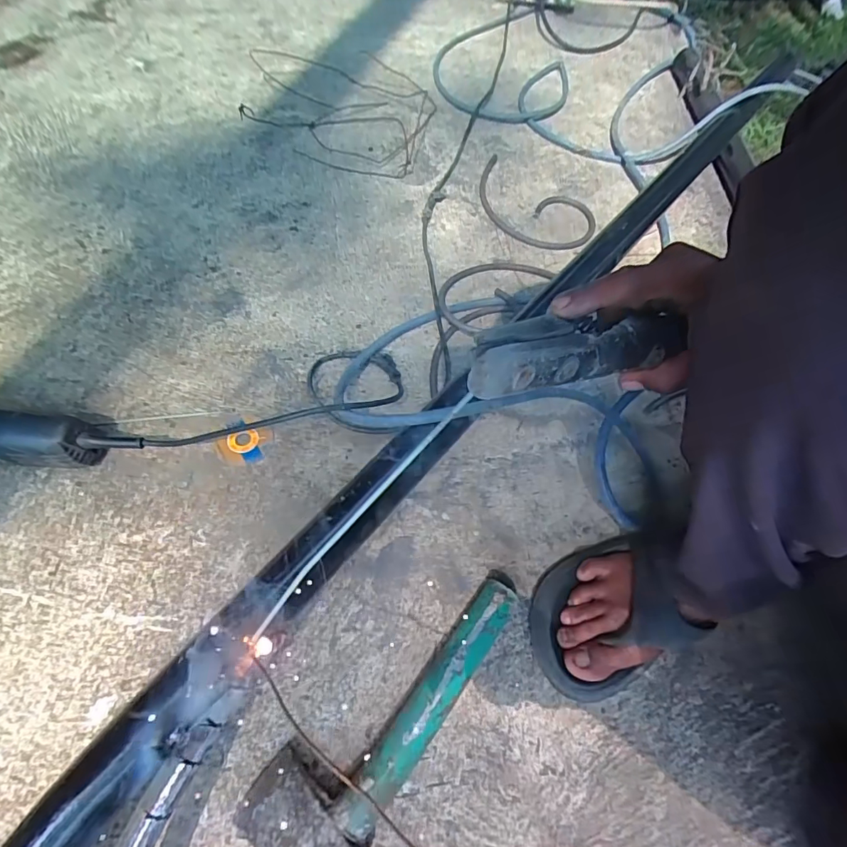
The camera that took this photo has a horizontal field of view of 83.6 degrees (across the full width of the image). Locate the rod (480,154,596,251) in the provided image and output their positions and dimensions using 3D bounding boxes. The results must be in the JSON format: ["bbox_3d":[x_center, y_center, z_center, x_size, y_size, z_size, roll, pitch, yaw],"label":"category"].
[{"bbox_3d":[0.161,-0.334,0.737,0.210,0.012,0.144,31,63,12],"label":"rod"}]

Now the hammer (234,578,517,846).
[{"bbox_3d":[-0.022,0.226,0.385,0.093,0.040,0.261,37,65,15],"label":"hammer"}]

